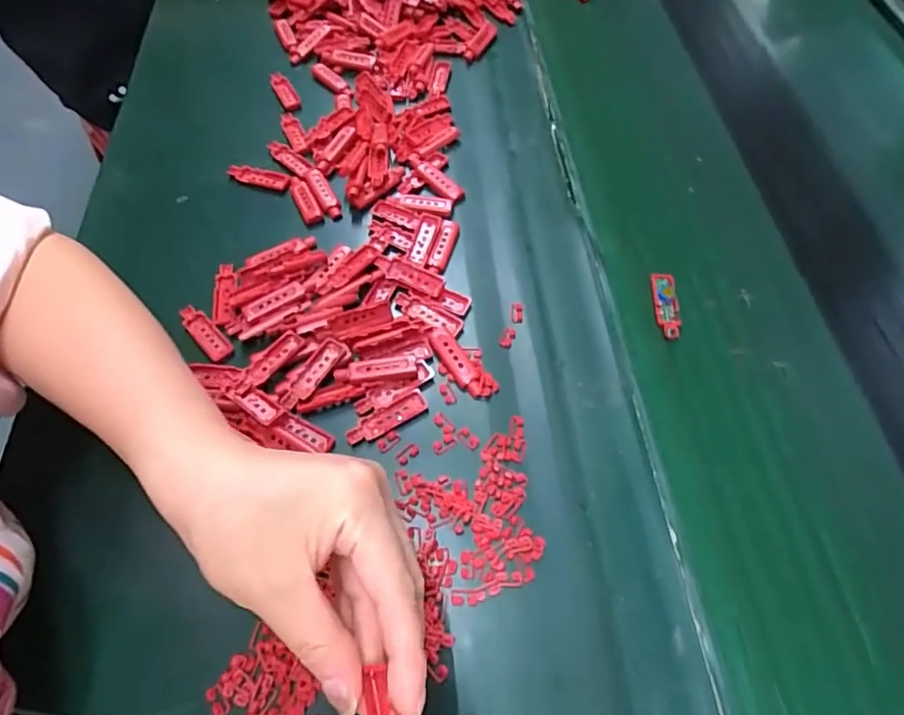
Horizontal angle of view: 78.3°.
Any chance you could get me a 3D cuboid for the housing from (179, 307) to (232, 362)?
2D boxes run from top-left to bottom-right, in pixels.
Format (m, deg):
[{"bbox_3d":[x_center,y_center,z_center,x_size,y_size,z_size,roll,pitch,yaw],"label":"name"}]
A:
[{"bbox_3d":[-0.175,-0.019,0.392,0.016,0.005,0.051,-40,66,-20],"label":"housing"}]

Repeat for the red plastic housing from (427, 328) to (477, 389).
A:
[{"bbox_3d":[0.001,-0.001,0.374,0.016,0.005,0.045,-32,79,-18],"label":"red plastic housing"}]

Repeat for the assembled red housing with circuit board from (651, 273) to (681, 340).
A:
[{"bbox_3d":[0.155,-0.038,0.405,0.015,0.012,0.058,2,59,2],"label":"assembled red housing with circuit board"}]

